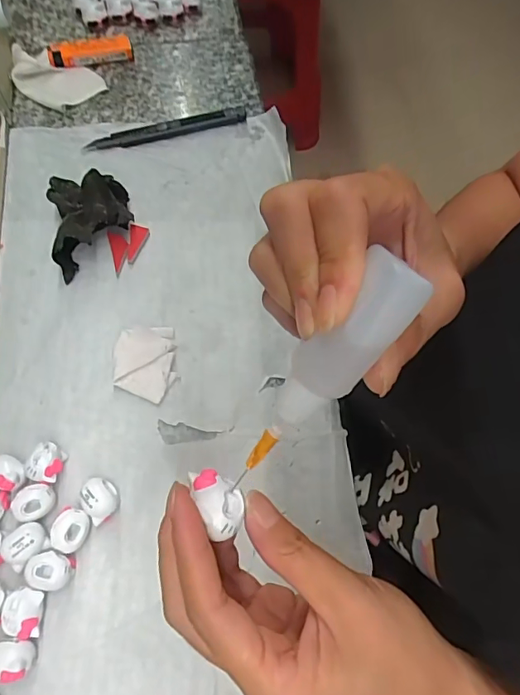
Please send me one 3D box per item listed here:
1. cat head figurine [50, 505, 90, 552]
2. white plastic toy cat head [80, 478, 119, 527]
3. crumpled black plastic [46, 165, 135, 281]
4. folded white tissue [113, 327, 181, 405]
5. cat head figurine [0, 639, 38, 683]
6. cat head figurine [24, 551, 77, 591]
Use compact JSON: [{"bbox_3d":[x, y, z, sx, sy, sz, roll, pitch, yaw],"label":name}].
[{"bbox_3d":[-0.116,0.112,0.301,0.022,0.017,0.024,1,66,-3],"label":"cat head figurine"},{"bbox_3d":[-0.100,0.096,0.308,0.021,0.018,0.026,-36,73,-17],"label":"white plastic toy cat head"},{"bbox_3d":[-0.132,-0.104,0.384,0.058,0.033,0.088,-10,67,-7],"label":"crumpled black plastic"},{"bbox_3d":[-0.082,0.011,0.352,0.044,0.007,0.055,-7,67,-6],"label":"folded white tissue"},{"bbox_3d":[-0.138,0.173,0.273,0.027,0.020,0.018,7,66,0],"label":"cat head figurine"},{"bbox_3d":[-0.124,0.133,0.291,0.024,0.019,0.020,8,66,0],"label":"cat head figurine"}]

